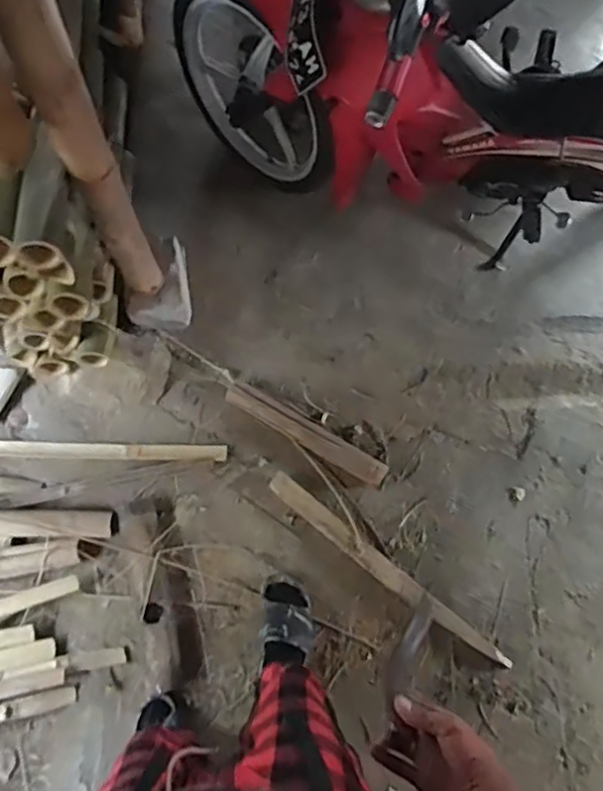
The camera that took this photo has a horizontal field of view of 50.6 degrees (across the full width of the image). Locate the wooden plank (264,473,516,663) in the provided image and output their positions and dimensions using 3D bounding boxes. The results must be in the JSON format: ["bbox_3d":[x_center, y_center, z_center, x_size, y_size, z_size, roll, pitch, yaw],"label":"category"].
[{"bbox_3d":[0.198,0.413,1.506,0.674,0.029,0.053,38,72,9],"label":"wooden plank"}]

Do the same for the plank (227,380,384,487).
[{"bbox_3d":[0.011,0.094,1.589,0.440,0.034,0.068,30,71,6],"label":"plank"}]

